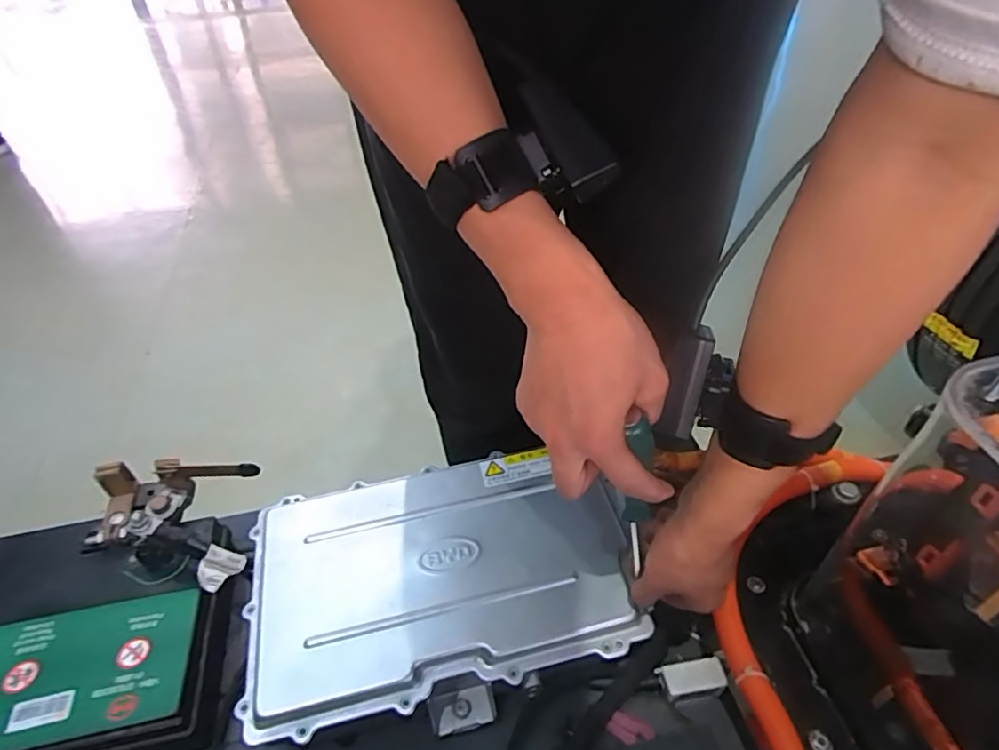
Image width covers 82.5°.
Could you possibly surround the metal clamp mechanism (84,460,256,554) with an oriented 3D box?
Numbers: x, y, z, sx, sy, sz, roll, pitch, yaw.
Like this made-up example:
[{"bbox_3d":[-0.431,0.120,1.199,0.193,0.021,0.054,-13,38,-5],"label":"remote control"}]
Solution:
[{"bbox_3d":[-0.315,0.118,0.534,0.153,0.039,0.075,-6,45,-4],"label":"metal clamp mechanism"}]

